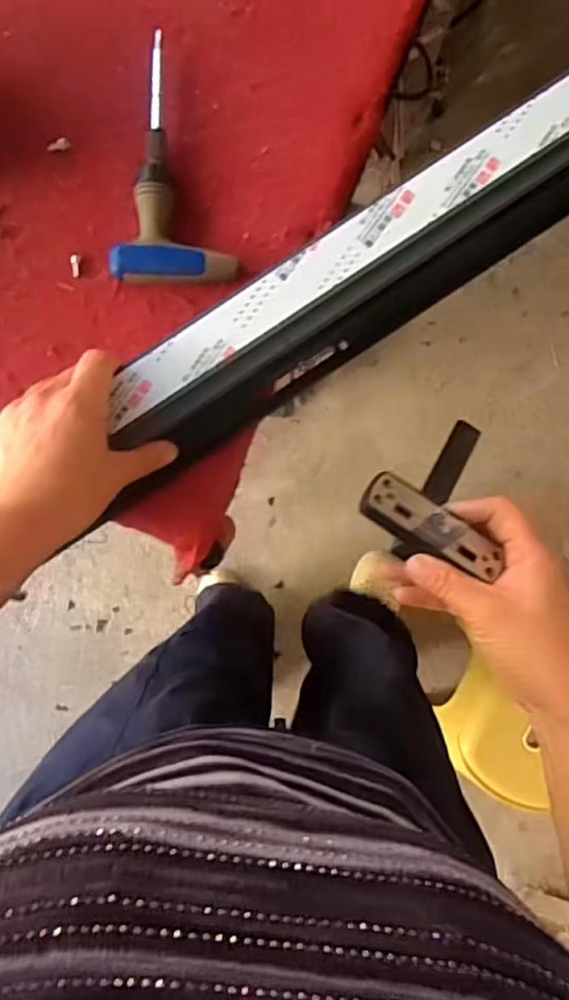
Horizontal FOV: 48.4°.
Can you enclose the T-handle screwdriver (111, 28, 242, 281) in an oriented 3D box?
[{"bbox_3d":[-0.082,-0.246,0.464,0.086,0.028,0.170,-2,90,-1],"label":"T-handle screwdriver"}]

